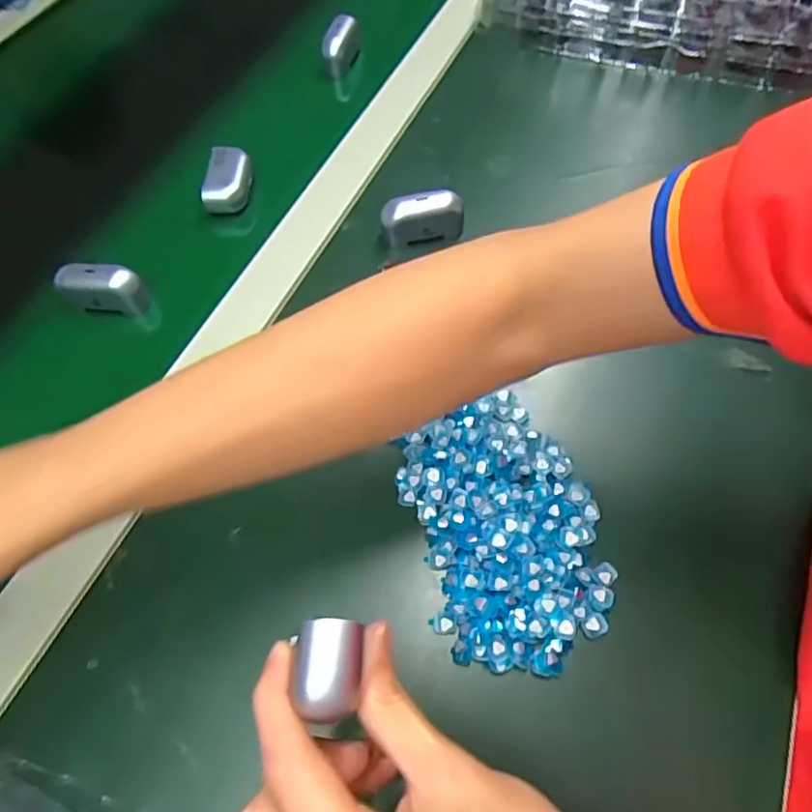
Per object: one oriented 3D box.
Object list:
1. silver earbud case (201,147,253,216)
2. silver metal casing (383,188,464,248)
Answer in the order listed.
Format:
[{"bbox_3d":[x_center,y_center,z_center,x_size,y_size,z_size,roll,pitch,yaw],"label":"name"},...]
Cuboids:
[{"bbox_3d":[-0.138,-0.177,0.461,0.030,0.024,0.049,4,60,4],"label":"silver earbud case"},{"bbox_3d":[0.013,-0.134,0.420,0.057,0.033,0.019,-5,60,-1],"label":"silver metal casing"}]

